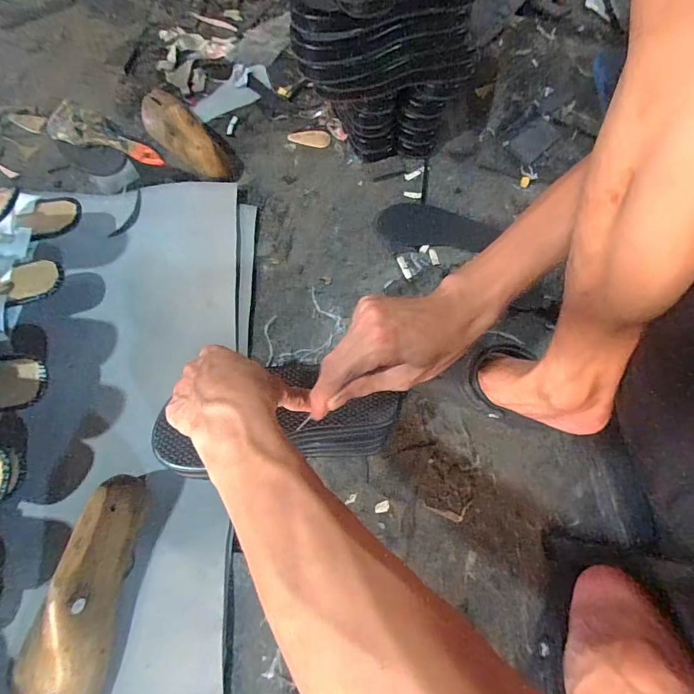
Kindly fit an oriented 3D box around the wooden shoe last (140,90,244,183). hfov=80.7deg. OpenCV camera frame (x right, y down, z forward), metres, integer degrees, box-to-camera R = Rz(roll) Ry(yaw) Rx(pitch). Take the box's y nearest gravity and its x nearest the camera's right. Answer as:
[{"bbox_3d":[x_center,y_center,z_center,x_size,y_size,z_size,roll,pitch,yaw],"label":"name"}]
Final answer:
[{"bbox_3d":[-0.268,-0.362,0.674,0.091,0.064,0.253,-39,74,-16],"label":"wooden shoe last"}]

